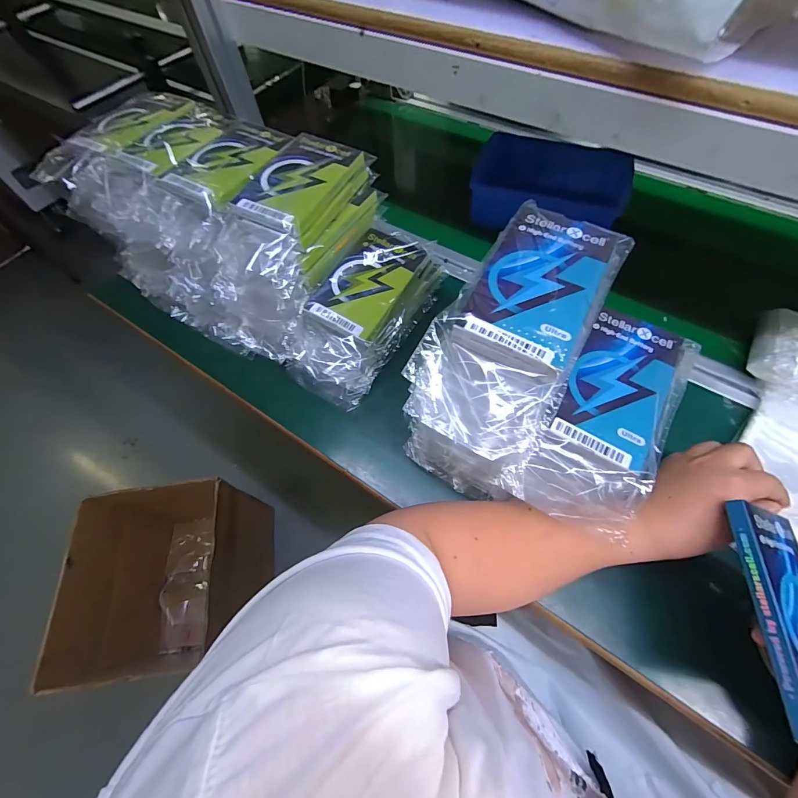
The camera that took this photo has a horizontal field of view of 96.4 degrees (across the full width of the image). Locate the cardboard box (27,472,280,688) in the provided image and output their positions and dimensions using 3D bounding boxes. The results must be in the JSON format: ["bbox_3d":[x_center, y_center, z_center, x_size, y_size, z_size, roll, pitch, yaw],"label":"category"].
[{"bbox_3d":[-0.521,0.424,0.866,0.334,0.348,0.346,-8,63,-1],"label":"cardboard box"}]

